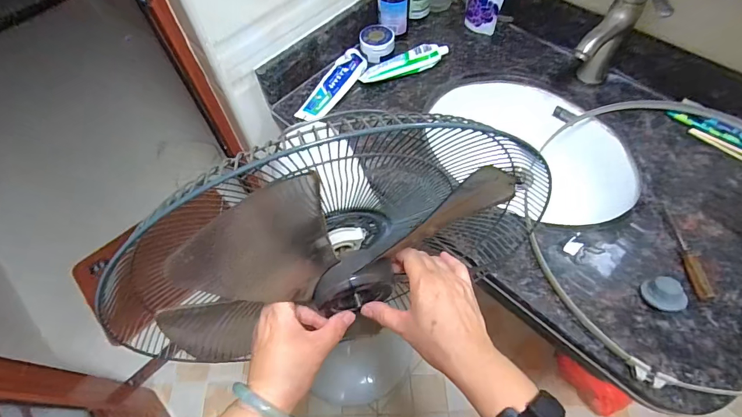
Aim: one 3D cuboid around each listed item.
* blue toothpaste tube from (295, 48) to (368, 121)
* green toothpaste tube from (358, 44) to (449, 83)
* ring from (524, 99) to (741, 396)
[{"bbox_3d":[-0.072,-0.233,0.721,0.058,0.025,0.174,29,64,18],"label":"blue toothpaste tube"},{"bbox_3d":[0.067,-0.277,0.740,0.177,0.027,0.040,-22,60,-11],"label":"green toothpaste tube"},{"bbox_3d":[0.446,0.012,0.550,0.457,0.024,0.447,-1,60,2],"label":"ring"}]

